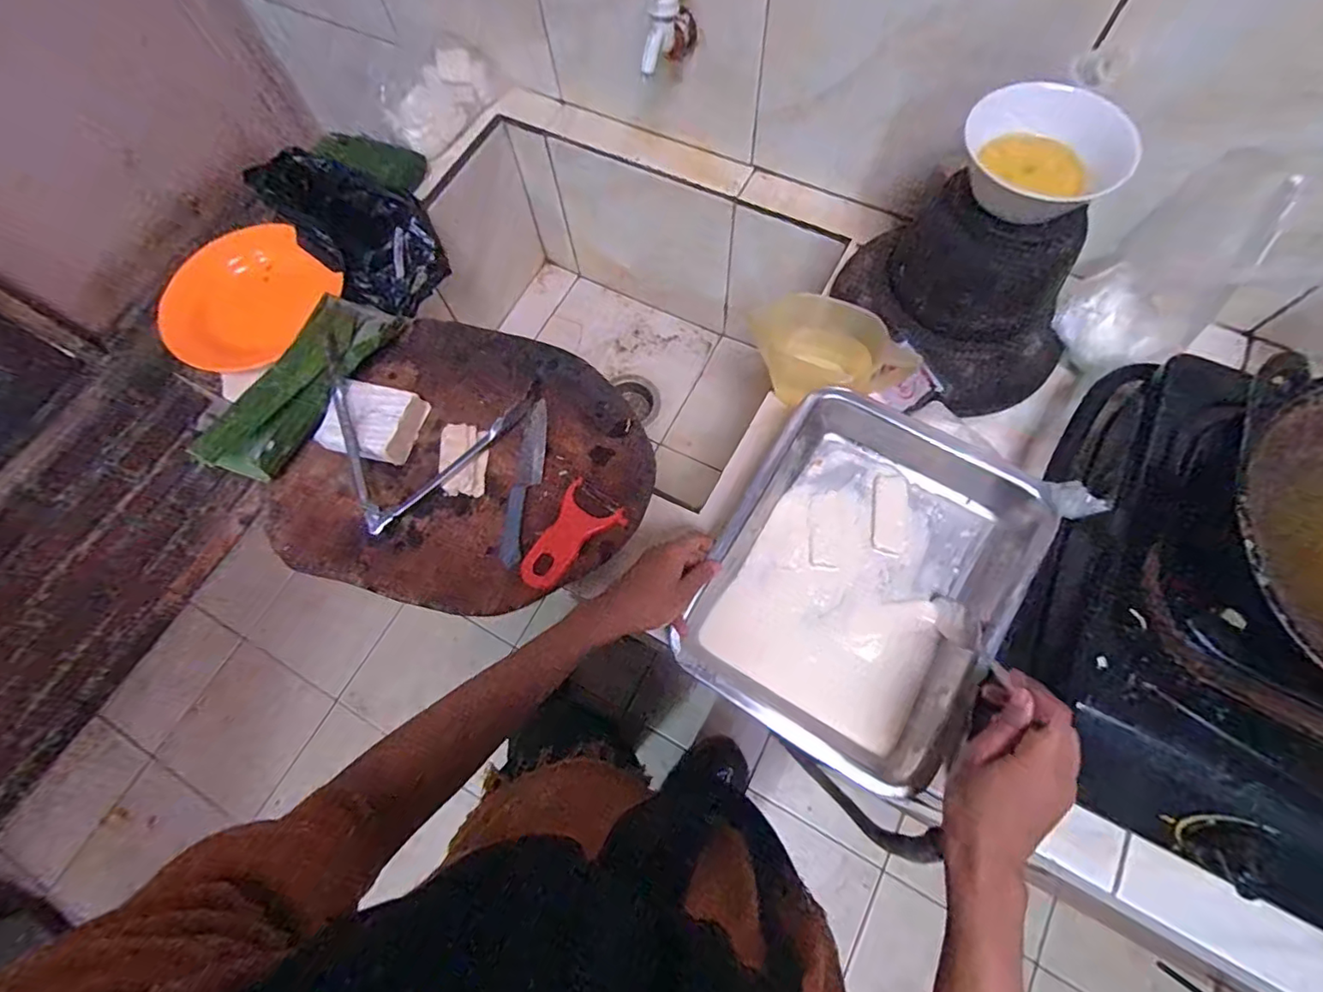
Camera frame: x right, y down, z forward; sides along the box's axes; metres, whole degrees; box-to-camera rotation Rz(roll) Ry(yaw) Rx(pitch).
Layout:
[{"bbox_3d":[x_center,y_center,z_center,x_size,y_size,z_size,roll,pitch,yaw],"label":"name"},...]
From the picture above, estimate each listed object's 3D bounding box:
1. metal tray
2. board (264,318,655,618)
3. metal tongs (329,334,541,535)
[{"bbox_3d":[0.176,0.072,0.508,0.236,0.067,0.299,30,73,13],"label":"metal tray"},{"bbox_3d":[-0.191,-0.038,0.579,0.349,0.030,0.297,13,71,8],"label":"board"},{"bbox_3d":[-0.260,-0.099,0.578,0.175,0.058,0.217,41,76,16],"label":"metal tongs"}]

